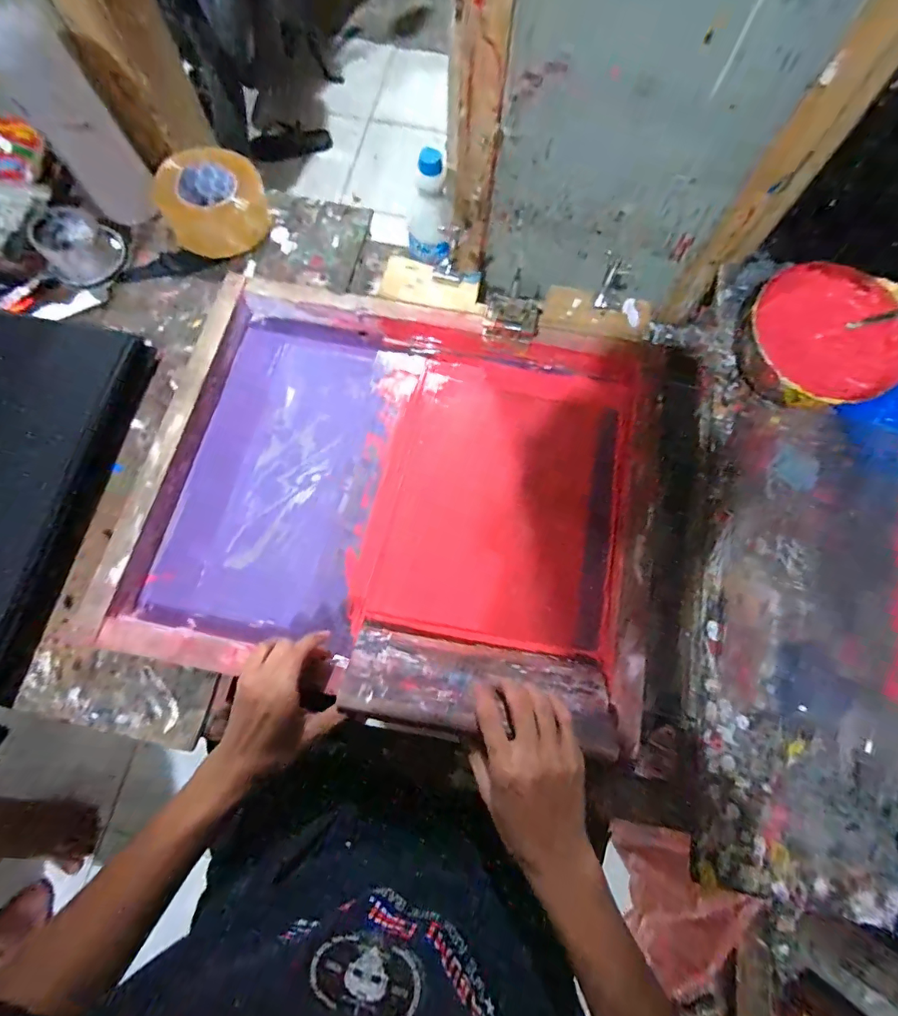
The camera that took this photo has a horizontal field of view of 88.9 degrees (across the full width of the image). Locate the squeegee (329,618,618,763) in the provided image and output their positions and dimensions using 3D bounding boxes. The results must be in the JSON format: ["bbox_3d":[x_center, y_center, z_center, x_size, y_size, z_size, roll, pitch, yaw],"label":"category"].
[{"bbox_3d":[0.028,0.170,0.428,0.243,0.030,0.097,8,35,-4],"label":"squeegee"}]

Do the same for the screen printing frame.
[{"bbox_3d":[-0.052,-0.017,0.516,0.534,0.056,0.433,11,73,2],"label":"screen printing frame"}]

